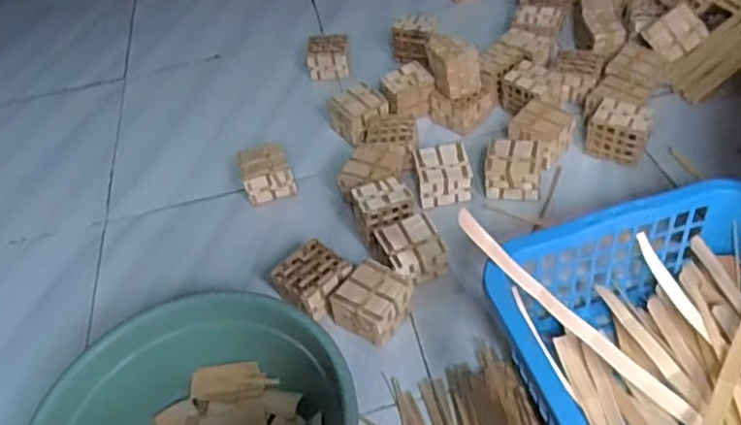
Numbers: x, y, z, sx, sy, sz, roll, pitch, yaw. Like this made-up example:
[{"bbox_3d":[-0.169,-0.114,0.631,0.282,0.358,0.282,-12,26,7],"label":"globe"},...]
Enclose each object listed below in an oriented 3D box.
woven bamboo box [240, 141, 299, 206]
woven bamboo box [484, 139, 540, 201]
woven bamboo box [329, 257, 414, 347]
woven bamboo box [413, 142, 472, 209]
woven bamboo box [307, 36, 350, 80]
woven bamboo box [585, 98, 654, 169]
[{"bbox_3d":[-0.150,-0.057,0.877,0.068,0.060,0.075,-18,46,-8],"label":"woven bamboo box"},{"bbox_3d":[0.194,-0.057,0.827,0.072,0.056,0.067,5,47,13],"label":"woven bamboo box"},{"bbox_3d":[0.004,0.105,0.711,0.079,0.058,0.078,23,57,27],"label":"woven bamboo box"},{"bbox_3d":[0.098,-0.051,0.835,0.072,0.052,0.070,-9,46,0],"label":"woven bamboo box"},{"bbox_3d":[-0.071,-0.269,1.051,0.073,0.055,0.070,-6,49,5],"label":"woven bamboo box"},{"bbox_3d":[0.348,-0.112,0.850,0.077,0.070,0.058,18,51,24],"label":"woven bamboo box"}]

